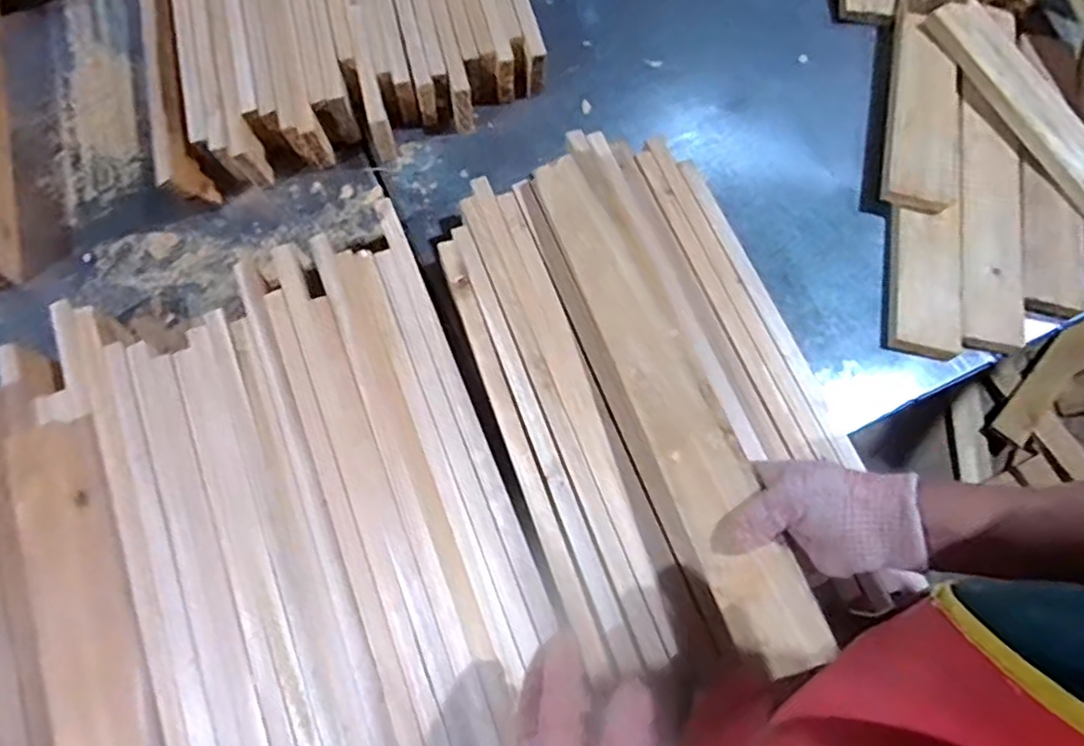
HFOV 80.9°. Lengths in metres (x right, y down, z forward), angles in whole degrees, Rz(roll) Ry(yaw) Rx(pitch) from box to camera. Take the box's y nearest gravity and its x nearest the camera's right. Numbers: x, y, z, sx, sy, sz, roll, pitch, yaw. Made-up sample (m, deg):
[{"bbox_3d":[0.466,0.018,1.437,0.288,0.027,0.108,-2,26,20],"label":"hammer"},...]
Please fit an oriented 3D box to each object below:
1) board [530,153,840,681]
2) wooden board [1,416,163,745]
[{"bbox_3d":[0.104,0.005,0.567,0.069,0.020,0.495,-24,68,6],"label":"board"},{"bbox_3d":[-0.350,0.272,0.497,0.079,0.027,0.512,-22,74,-8],"label":"wooden board"}]

